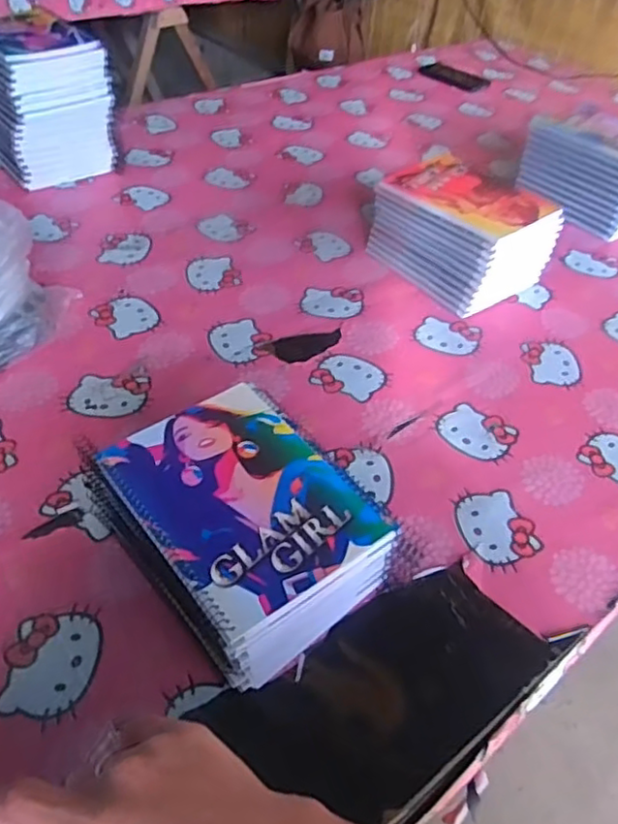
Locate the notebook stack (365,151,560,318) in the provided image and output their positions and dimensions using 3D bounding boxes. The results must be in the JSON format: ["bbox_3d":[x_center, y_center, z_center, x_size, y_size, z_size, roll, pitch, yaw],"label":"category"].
[{"bbox_3d":[0.205,-0.247,0.891,0.151,0.125,0.199,-28,54,-29],"label":"notebook stack"}]

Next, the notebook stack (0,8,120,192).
[{"bbox_3d":[-0.428,-0.496,1.025,0.166,0.194,0.197,-30,55,-31],"label":"notebook stack"}]

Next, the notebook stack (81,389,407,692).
[{"bbox_3d":[-0.055,0.103,0.524,0.166,0.106,0.214,-27,54,-29],"label":"notebook stack"}]

